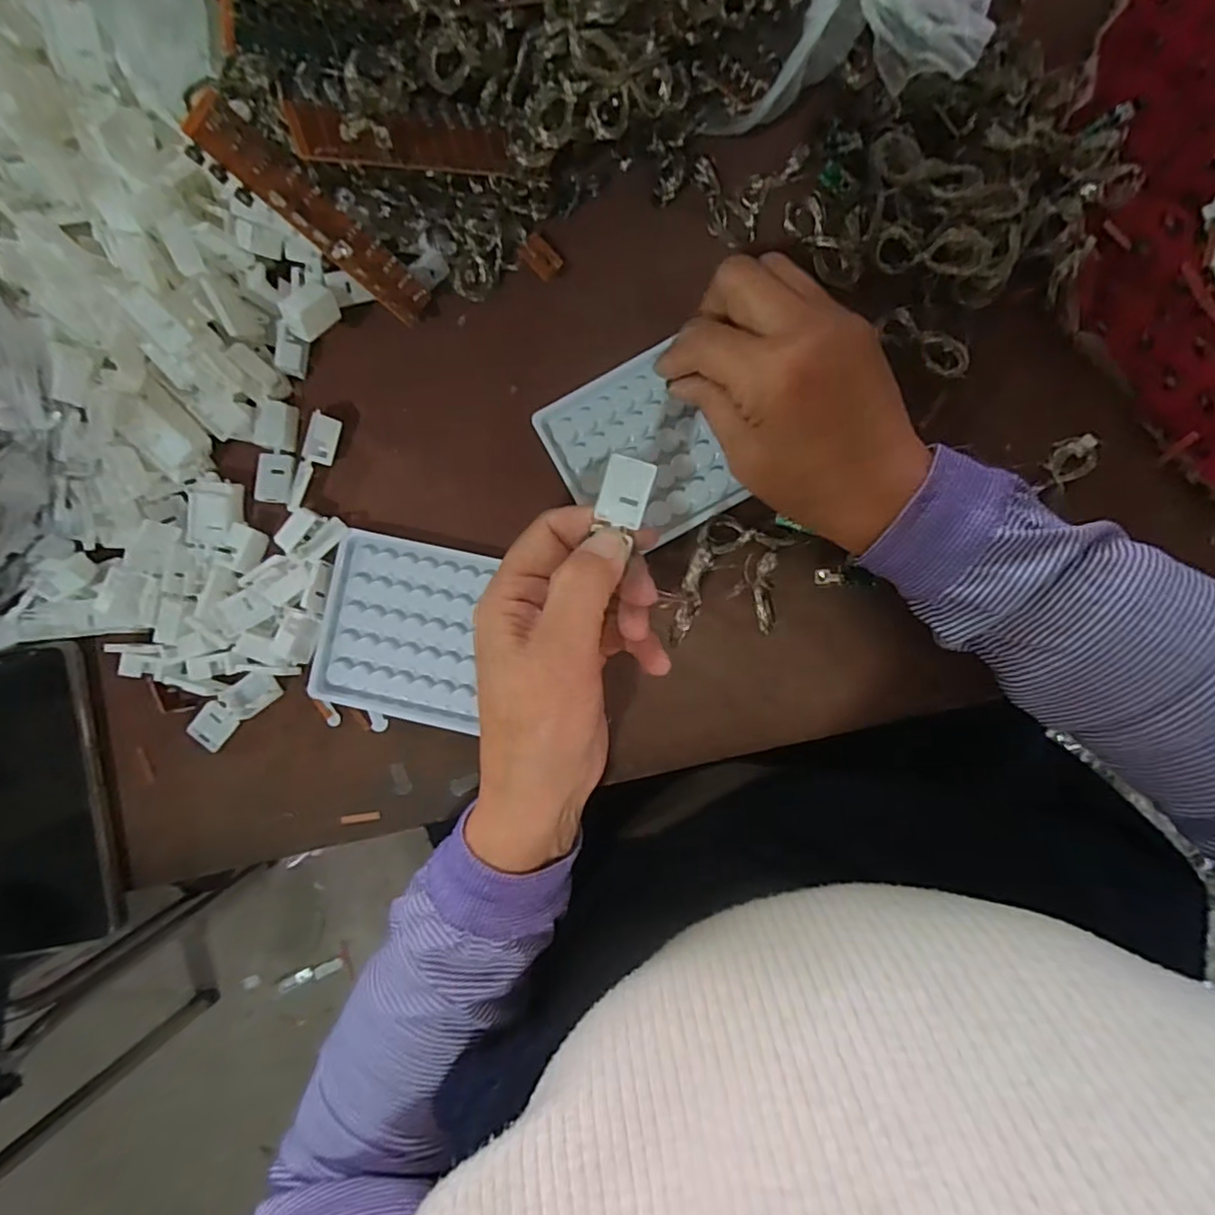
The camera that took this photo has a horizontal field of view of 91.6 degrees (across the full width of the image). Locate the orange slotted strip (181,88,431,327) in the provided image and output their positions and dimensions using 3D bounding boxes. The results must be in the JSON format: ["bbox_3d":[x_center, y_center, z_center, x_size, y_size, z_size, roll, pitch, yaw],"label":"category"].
[{"bbox_3d":[-0.137,-0.185,0.286,0.114,0.020,0.022,34,93,-40],"label":"orange slotted strip"}]

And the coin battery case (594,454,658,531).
[{"bbox_3d":[0.007,-0.047,0.240,0.020,0.004,0.027,18,108,2],"label":"coin battery case"}]

